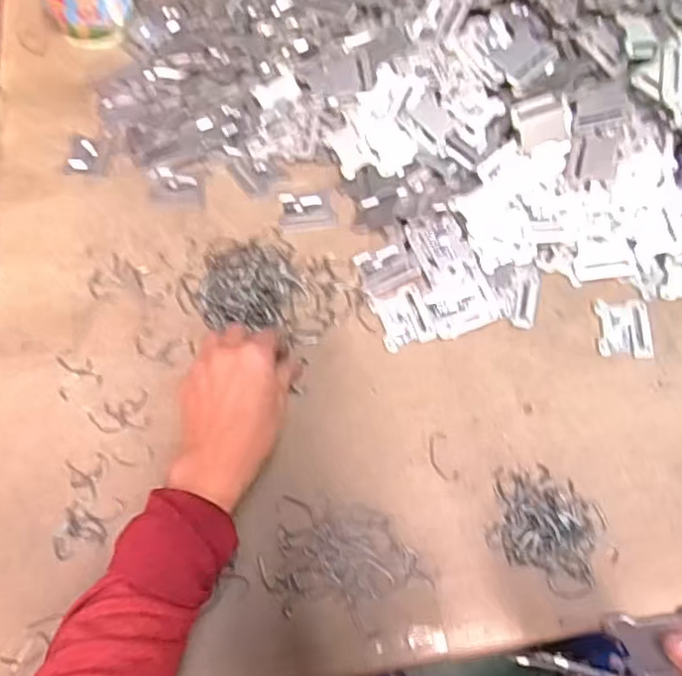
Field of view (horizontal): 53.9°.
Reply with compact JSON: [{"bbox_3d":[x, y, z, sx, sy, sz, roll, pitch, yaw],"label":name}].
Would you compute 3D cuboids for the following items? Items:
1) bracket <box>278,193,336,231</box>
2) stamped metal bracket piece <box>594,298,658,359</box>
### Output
[{"bbox_3d":[-0.030,-0.115,0.607,0.049,0.004,0.040,-4,65,0],"label":"bracket"},{"bbox_3d":[0.235,-0.009,0.553,0.044,0.004,0.051,-1,65,1],"label":"stamped metal bracket piece"}]

